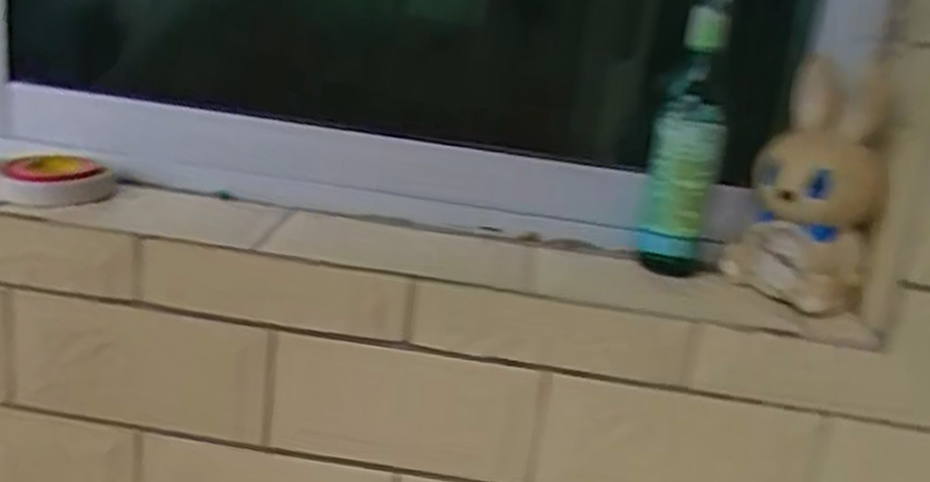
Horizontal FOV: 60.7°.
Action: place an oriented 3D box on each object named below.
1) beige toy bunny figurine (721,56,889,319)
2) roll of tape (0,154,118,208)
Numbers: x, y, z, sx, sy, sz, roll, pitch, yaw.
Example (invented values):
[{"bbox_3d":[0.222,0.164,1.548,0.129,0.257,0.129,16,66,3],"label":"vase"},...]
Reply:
[{"bbox_3d":[0.271,-0.044,0.617,0.092,0.171,0.090,15,17,21],"label":"beige toy bunny figurine"},{"bbox_3d":[-0.321,-0.047,0.628,0.082,0.026,0.067,0,18,-27],"label":"roll of tape"}]

